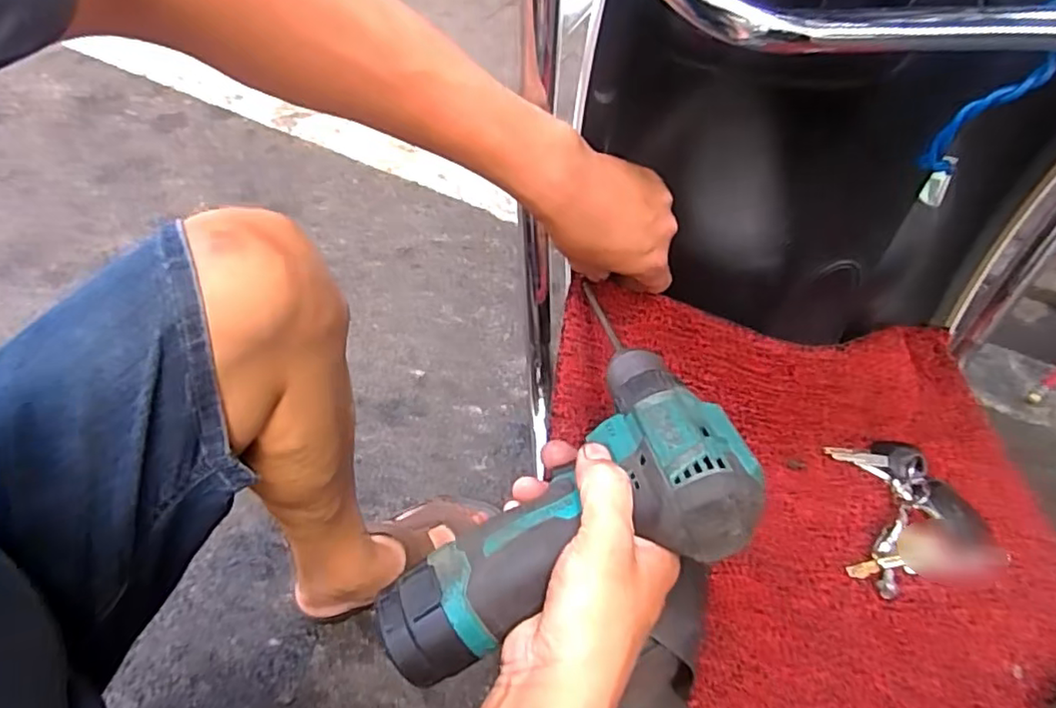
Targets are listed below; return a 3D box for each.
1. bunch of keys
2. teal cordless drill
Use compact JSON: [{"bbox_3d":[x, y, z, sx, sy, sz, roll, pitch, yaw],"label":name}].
[{"bbox_3d":[0.300,0.124,0.494,0.124,0.022,0.124,-5,52,-8],"label":"bunch of keys"},{"bbox_3d":[0.009,0.074,0.326,0.202,0.056,0.140,-30,58,-8],"label":"teal cordless drill"}]

